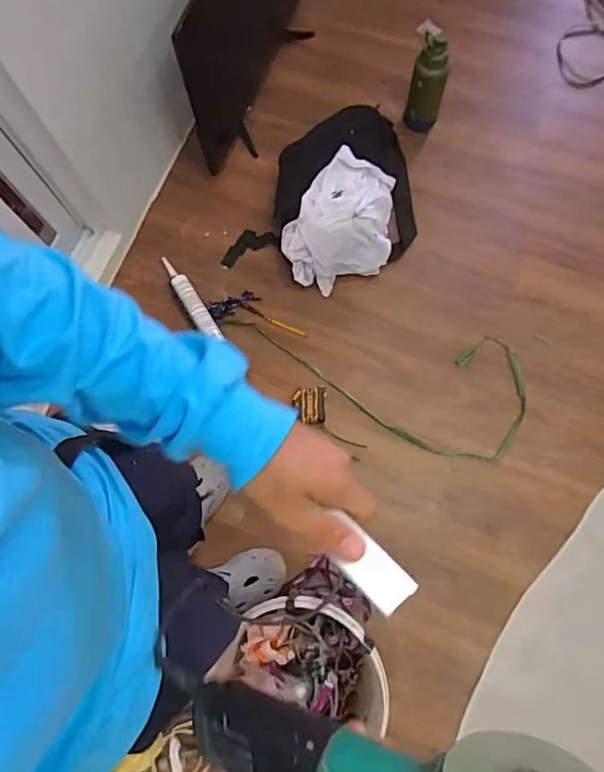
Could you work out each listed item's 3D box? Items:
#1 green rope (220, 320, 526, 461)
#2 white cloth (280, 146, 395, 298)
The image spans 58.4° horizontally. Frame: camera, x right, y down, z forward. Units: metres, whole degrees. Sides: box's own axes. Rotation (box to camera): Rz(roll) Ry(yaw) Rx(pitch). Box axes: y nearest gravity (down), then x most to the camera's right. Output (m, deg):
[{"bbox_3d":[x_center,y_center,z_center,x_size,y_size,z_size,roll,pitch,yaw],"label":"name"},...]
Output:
[{"bbox_3d":[0.166,0.008,1.331,0.742,0.031,0.305,4,77,4],"label":"green rope"},{"bbox_3d":[0.105,-0.382,1.332,0.234,0.198,0.290,27,78,9],"label":"white cloth"}]

